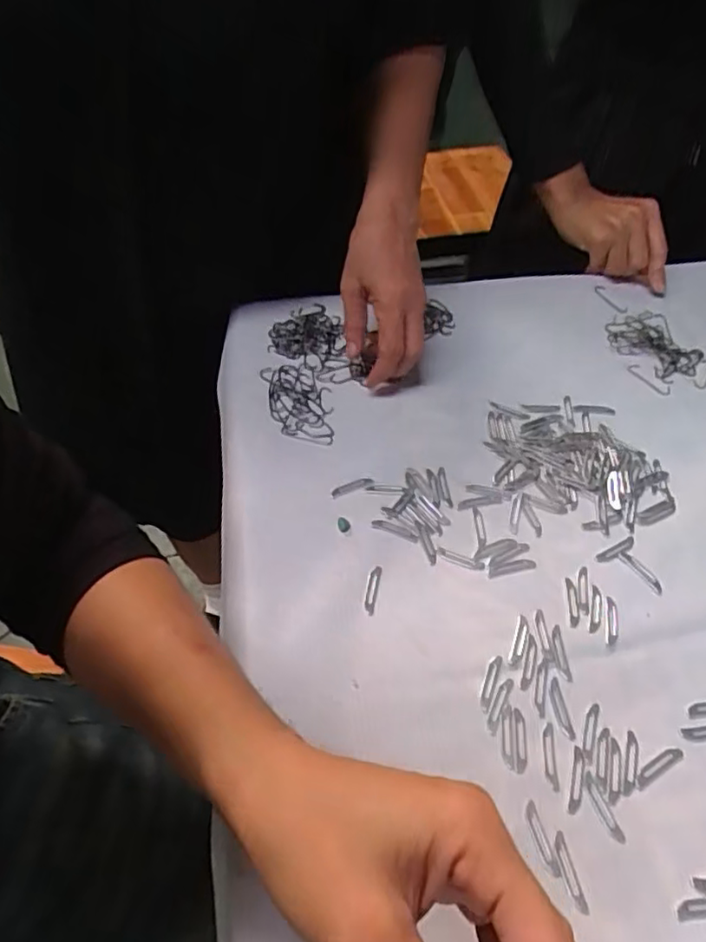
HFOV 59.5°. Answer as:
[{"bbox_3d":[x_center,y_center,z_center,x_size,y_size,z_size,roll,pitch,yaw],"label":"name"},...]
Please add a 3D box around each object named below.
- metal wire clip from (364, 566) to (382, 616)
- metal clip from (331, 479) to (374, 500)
[{"bbox_3d":[0.013,0.079,0.417,0.008,0.007,0.035,9,52,8],"label":"metal wire clip"},{"bbox_3d":[0.000,0.012,0.469,0.033,0.004,0.010,-15,53,-11],"label":"metal clip"}]

